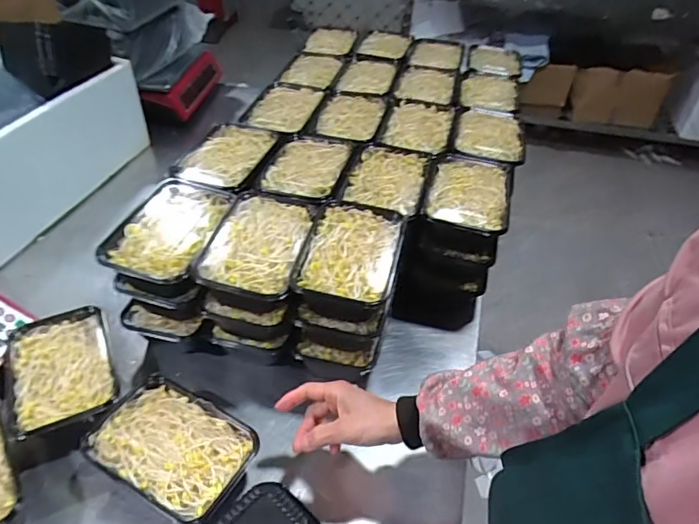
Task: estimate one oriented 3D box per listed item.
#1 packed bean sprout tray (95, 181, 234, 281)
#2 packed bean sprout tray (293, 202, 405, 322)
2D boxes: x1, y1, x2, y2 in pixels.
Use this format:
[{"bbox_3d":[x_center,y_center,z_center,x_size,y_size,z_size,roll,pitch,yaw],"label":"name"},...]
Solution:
[{"bbox_3d":[-0.245,-0.034,0.674,0.133,0.057,0.180,8,42,6],"label":"packed bean sprout tray"},{"bbox_3d":[0.002,0.004,0.656,0.119,0.059,0.190,11,43,8],"label":"packed bean sprout tray"}]

